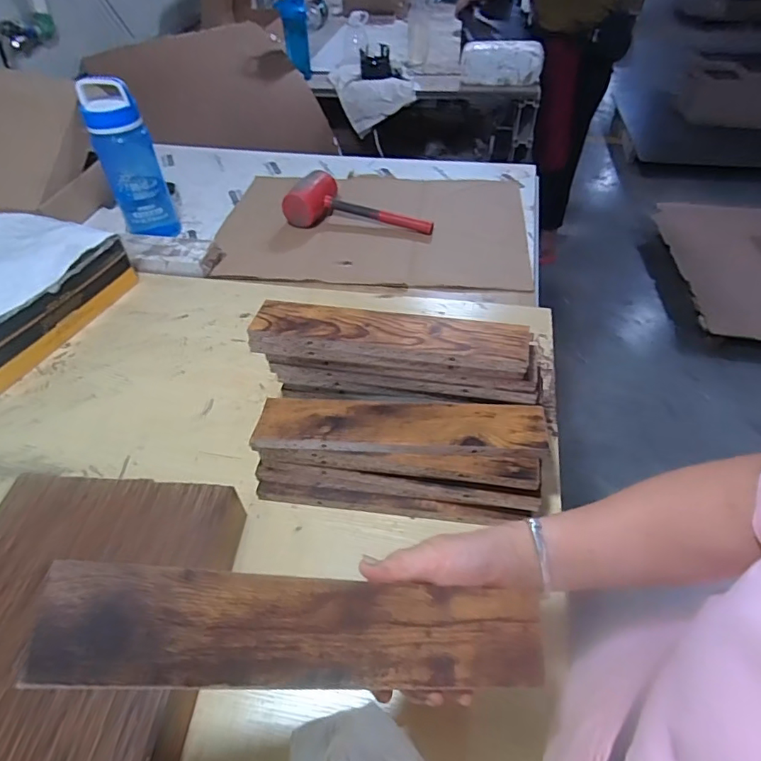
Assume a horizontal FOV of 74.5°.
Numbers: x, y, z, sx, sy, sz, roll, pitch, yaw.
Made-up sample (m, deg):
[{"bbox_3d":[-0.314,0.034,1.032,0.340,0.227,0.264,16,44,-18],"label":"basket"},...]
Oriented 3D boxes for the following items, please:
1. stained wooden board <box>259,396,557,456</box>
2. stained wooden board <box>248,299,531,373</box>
[{"bbox_3d":[0.019,0.048,0.542,0.304,0.025,0.062,2,46,4],"label":"stained wooden board"},{"bbox_3d":[0.006,-0.051,0.560,0.304,0.021,0.060,7,56,11],"label":"stained wooden board"}]

